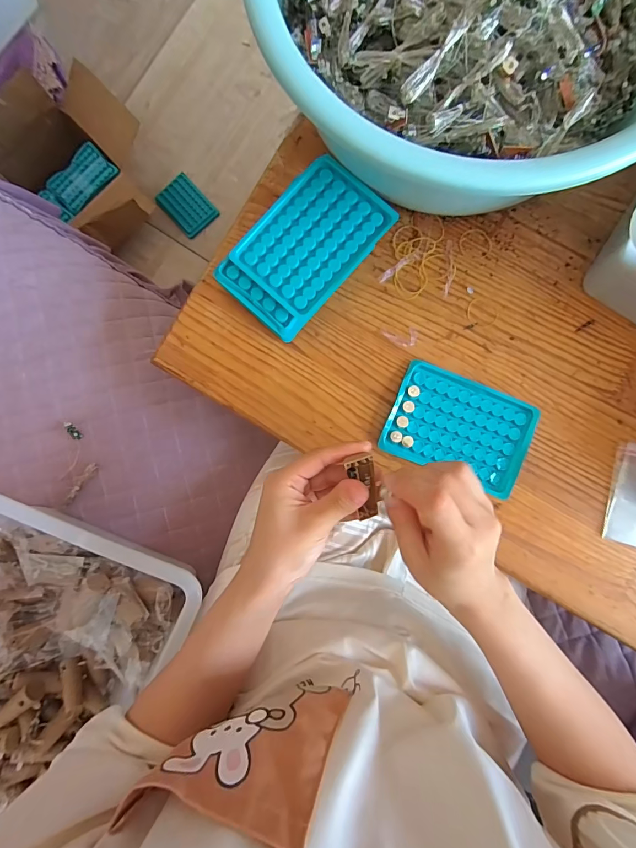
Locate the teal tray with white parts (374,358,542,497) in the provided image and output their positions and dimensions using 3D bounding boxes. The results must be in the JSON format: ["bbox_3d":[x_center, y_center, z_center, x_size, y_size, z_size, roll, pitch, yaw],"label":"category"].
[{"bbox_3d":[0.139,0.004,0.388,0.134,0.021,0.094,22,91,6],"label":"teal tray with white parts"}]

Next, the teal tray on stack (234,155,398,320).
[{"bbox_3d":[-0.005,-0.174,0.366,0.095,0.007,0.130,43,90,3],"label":"teal tray on stack"}]

